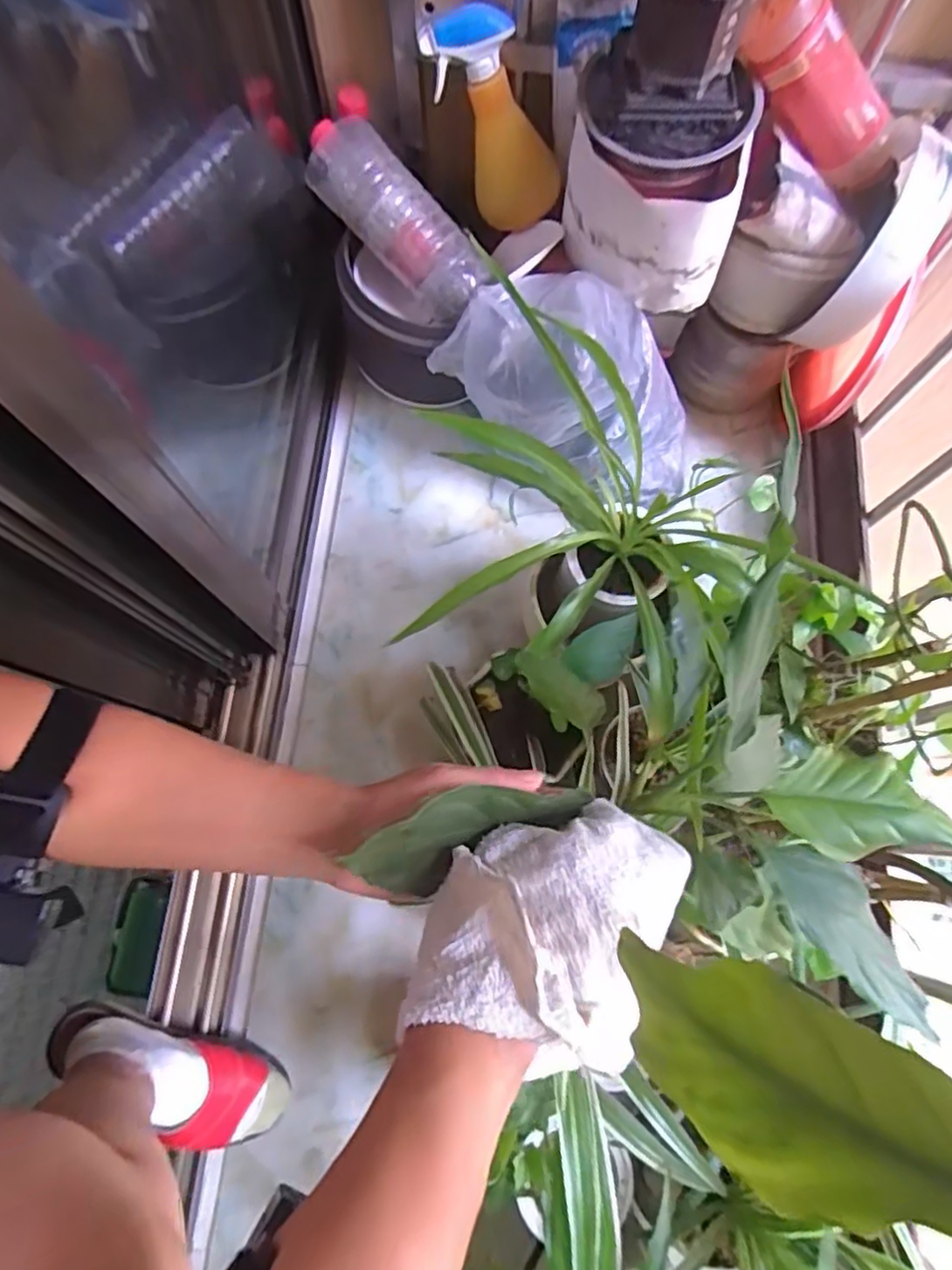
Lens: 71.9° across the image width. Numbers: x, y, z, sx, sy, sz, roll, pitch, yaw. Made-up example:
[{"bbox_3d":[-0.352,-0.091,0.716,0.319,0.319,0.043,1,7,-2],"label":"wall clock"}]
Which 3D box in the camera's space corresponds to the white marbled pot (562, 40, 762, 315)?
[{"bbox_3d":[0.170,-0.436,0.646,0.158,0.169,0.152,0,75,-1],"label":"white marbled pot"}]

